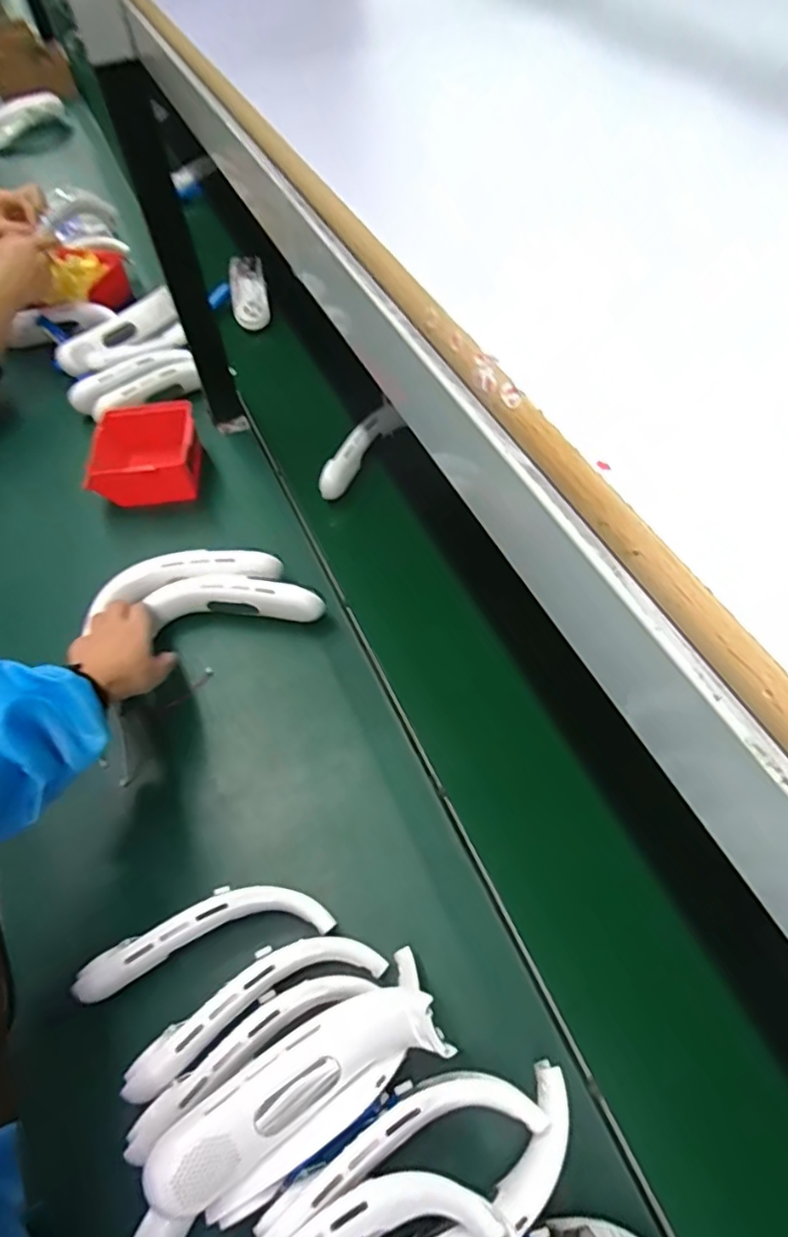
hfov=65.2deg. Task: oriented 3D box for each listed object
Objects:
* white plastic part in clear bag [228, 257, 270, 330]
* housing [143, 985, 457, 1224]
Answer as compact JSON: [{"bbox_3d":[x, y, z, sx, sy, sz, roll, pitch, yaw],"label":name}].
[{"bbox_3d":[-0.235,-0.531,1.001,0.057,0.024,0.127,-9,84,-2],"label":"white plastic part in clear bag"},{"bbox_3d":[-0.062,0.307,0.401,0.197,0.042,0.061,-25,59,-13],"label":"housing"}]

